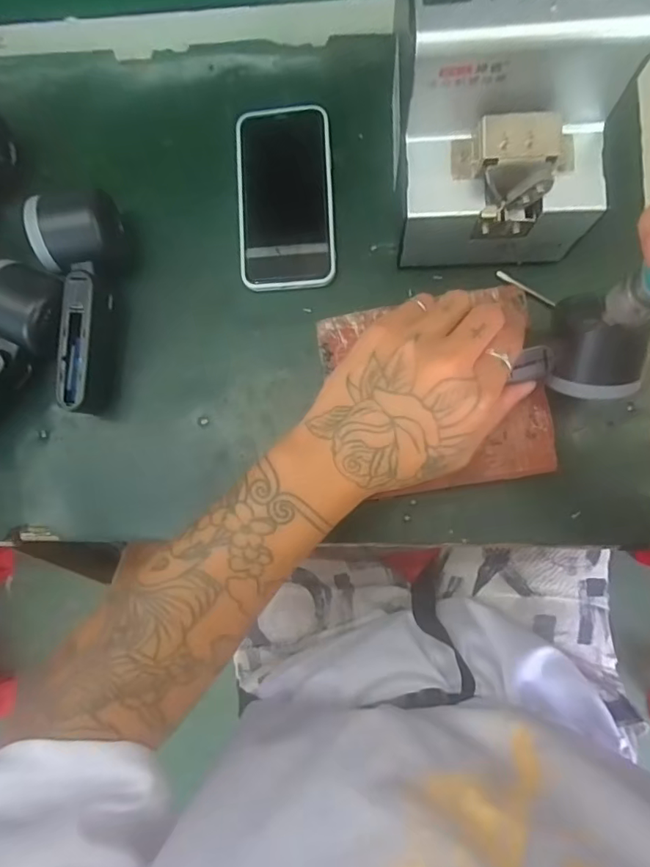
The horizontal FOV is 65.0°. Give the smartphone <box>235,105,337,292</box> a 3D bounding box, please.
[{"bbox_3d":[-0.031,-0.187,0.404,0.075,0.010,0.147,-4,83,5],"label":"smartphone"}]

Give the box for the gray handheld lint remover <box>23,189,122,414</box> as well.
[{"bbox_3d":[-0.184,-0.098,0.386,0.054,0.049,0.161,0,97,5],"label":"gray handheld lint remover"}]

